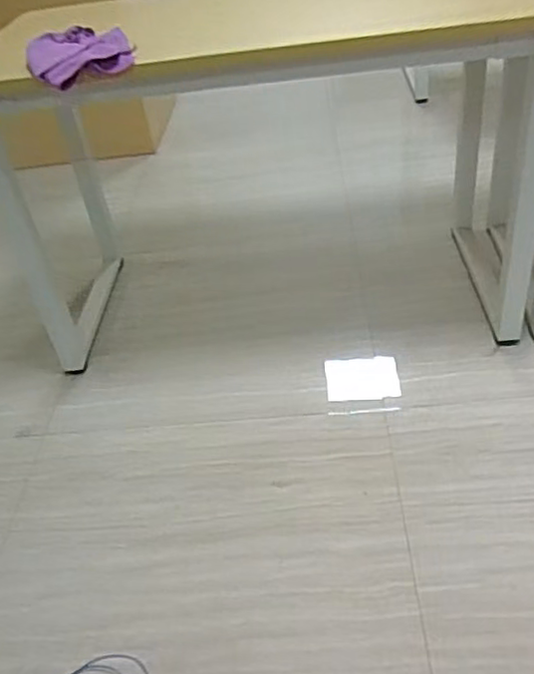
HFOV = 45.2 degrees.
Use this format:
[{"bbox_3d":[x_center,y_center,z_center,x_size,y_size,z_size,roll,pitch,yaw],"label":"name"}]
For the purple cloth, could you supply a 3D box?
[{"bbox_3d":[-0.356,-0.534,1.213,0.180,0.051,0.179,-18,39,-10],"label":"purple cloth"}]

